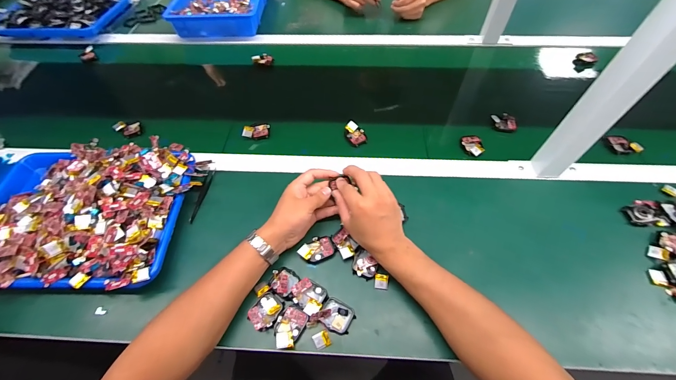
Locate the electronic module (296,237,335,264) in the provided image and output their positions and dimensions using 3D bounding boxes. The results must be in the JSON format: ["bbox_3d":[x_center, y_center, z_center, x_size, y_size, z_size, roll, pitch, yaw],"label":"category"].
[{"bbox_3d":[-0.034,0.094,0.468,0.054,0.018,0.035,-22,59,-13],"label":"electronic module"}]

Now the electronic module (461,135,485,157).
[{"bbox_3d":[0.266,-0.088,0.582,0.037,0.010,0.050,-2,57,0],"label":"electronic module"}]

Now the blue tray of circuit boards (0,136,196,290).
[{"bbox_3d":[-0.428,0.025,0.476,0.335,0.059,0.262,-2,57,0],"label":"blue tray of circuit boards"}]

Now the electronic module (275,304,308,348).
[{"bbox_3d":[-0.067,0.190,0.408,0.037,0.013,0.055,24,60,16],"label":"electronic module"}]

